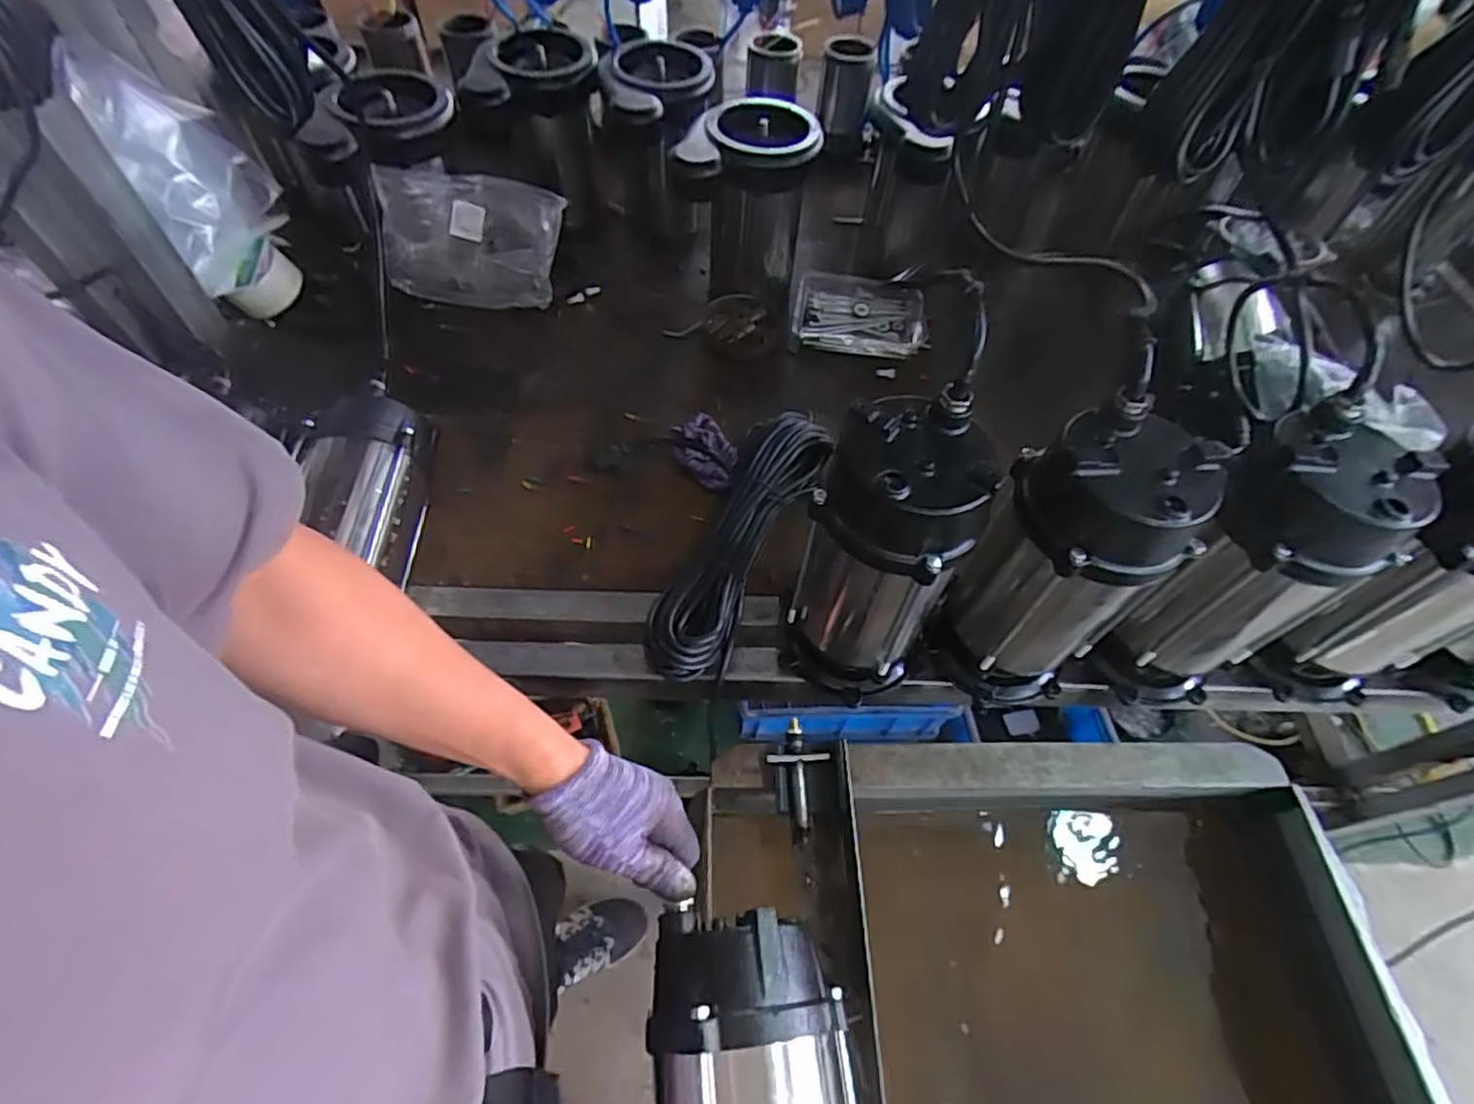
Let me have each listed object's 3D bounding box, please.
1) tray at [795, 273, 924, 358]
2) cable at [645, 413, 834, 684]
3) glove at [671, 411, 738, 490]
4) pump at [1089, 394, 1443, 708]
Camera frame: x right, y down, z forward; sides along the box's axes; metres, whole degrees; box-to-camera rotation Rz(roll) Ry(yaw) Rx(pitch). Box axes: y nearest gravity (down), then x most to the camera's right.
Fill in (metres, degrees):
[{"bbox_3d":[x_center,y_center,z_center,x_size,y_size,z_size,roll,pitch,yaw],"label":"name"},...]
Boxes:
[{"bbox_3d":[0.177,-0.340,0.981,0.185,0.037,0.144,9,57,3],"label":"tray"},{"bbox_3d":[0.011,-0.018,0.734,0.100,0.064,0.354,21,58,11],"label":"cable"},{"bbox_3d":[-0.038,-0.120,0.805,0.097,0.040,0.059,38,63,20],"label":"glove"},{"bbox_3d":[0.424,0.023,0.586,0.131,0.281,0.120,-22,61,-16],"label":"pump"}]

